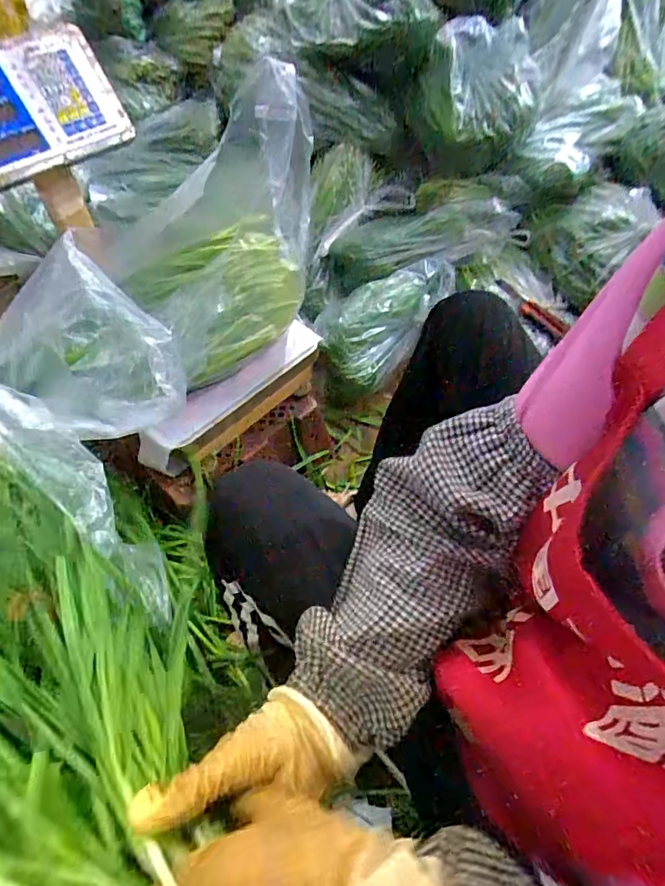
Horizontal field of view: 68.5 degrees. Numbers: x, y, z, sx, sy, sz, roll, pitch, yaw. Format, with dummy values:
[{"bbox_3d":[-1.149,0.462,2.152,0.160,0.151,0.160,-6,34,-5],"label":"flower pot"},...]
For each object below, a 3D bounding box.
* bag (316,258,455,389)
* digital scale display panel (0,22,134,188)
[{"bbox_3d":[0.094,-0.262,1.030,0.172,0.143,0.328,31,61,19],"label":"bag"},{"bbox_3d":[-0.437,-0.473,0.699,0.060,0.151,0.254,9,43,47],"label":"digital scale display panel"}]

